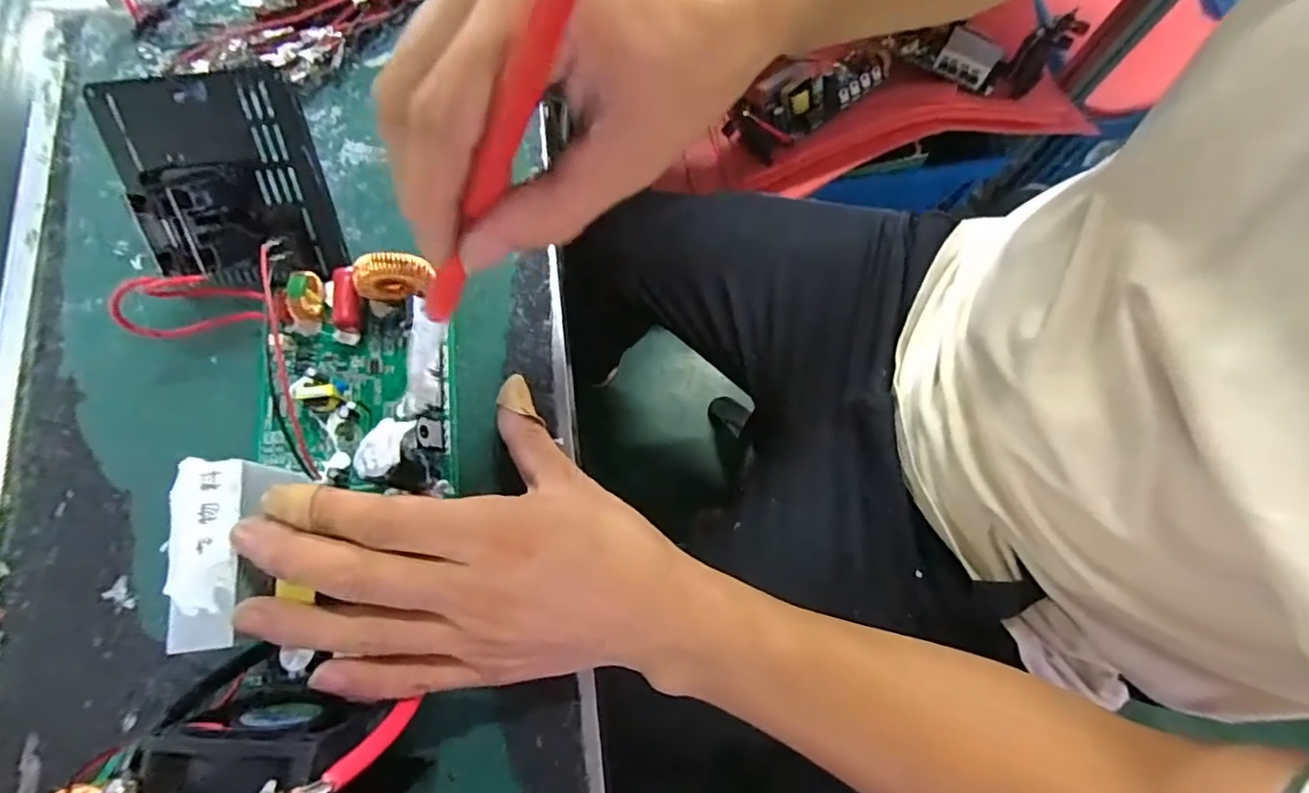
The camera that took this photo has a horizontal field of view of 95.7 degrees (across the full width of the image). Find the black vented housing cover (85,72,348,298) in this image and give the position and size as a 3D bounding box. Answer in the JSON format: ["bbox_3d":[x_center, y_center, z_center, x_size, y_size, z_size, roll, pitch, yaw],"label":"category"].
[{"bbox_3d":[-0.202,-0.096,0.272,0.083,0.033,0.092,-9,114,-6],"label":"black vented housing cover"}]

